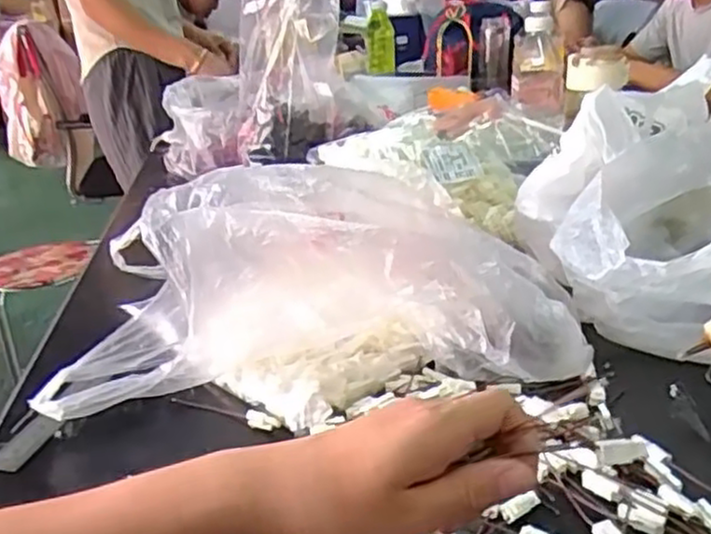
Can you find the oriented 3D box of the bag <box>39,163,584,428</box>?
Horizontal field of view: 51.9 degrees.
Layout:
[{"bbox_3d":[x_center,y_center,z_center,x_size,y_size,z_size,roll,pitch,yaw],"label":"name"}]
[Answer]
[{"bbox_3d":[-0.033,0.007,0.588,0.400,0.137,0.165,-5,22,-5],"label":"bag"}]

